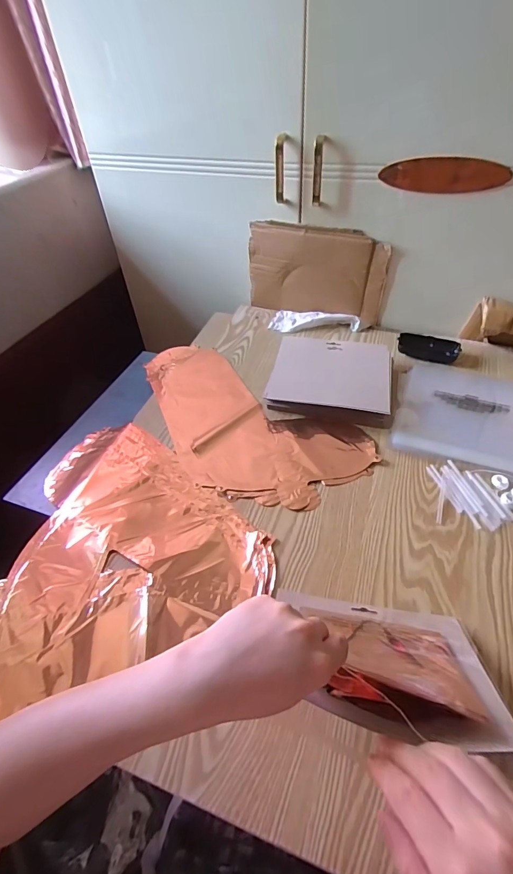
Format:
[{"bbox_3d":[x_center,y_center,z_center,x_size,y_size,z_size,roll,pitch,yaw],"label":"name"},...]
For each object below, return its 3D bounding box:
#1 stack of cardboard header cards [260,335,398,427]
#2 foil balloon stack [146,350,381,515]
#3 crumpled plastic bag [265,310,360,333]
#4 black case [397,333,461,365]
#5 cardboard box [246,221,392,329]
[{"bbox_3d":[0.128,-0.103,0.675,0.199,0.040,0.190,8,47,10],"label":"stack of cardboard header cards"},{"bbox_3d":[-0.046,-0.029,0.655,0.447,0.013,0.219,33,56,30],"label":"foil balloon stack"},{"bbox_3d":[0.119,-0.238,0.821,0.178,0.026,0.073,13,49,15],"label":"crumpled plastic bag"},{"bbox_3d":[0.319,-0.165,0.737,0.107,0.023,0.044,16,49,18],"label":"black case"},{"bbox_3d":[0.116,-0.325,0.797,0.273,0.178,0.018,14,49,16],"label":"cardboard box"}]

